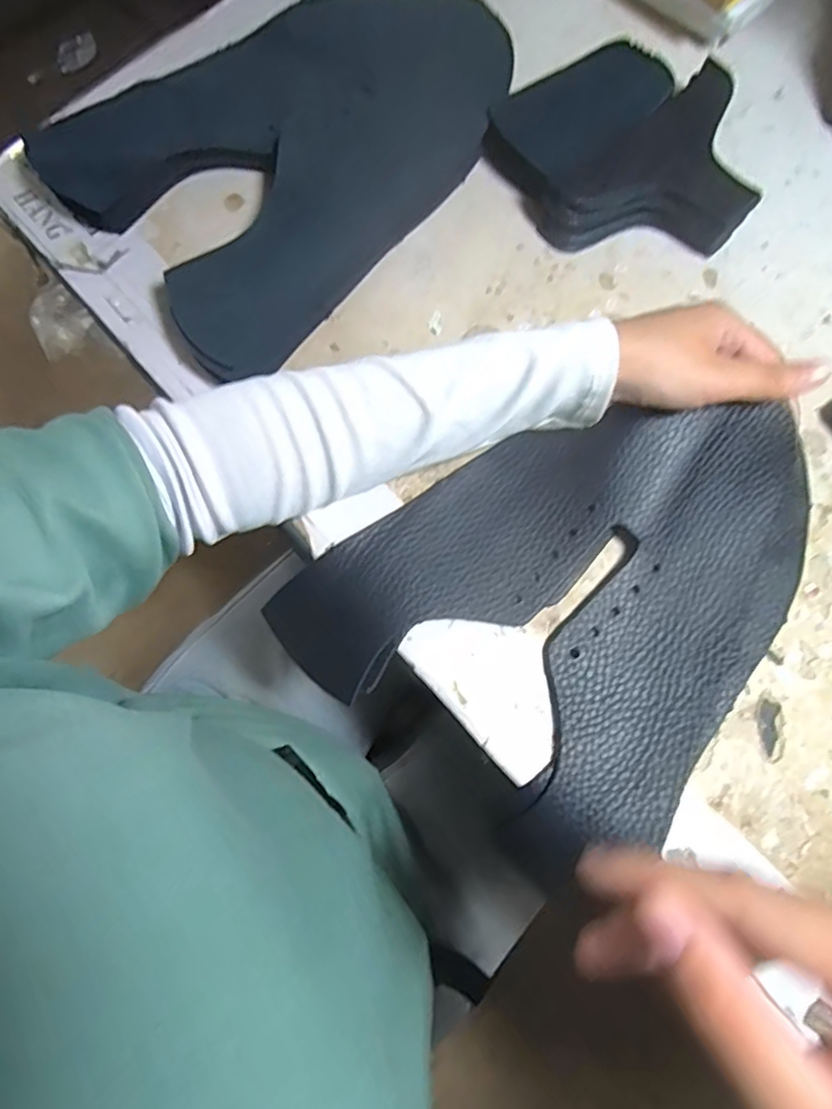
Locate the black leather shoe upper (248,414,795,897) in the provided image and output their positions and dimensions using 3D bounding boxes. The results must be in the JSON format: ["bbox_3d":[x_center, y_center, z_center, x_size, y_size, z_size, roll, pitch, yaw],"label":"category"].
[{"bbox_3d":[0.075,0.006,0.320,0.221,0.060,0.251,39,80,10],"label":"black leather shoe upper"}]

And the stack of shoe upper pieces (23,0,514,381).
[{"bbox_3d":[-0.070,-0.266,0.391,0.284,0.035,0.195,-41,78,-8],"label":"stack of shoe upper pieces"}]

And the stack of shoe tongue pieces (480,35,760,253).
[{"bbox_3d":[0.124,-0.257,0.383,0.155,0.037,0.126,3,76,3],"label":"stack of shoe tongue pieces"}]

